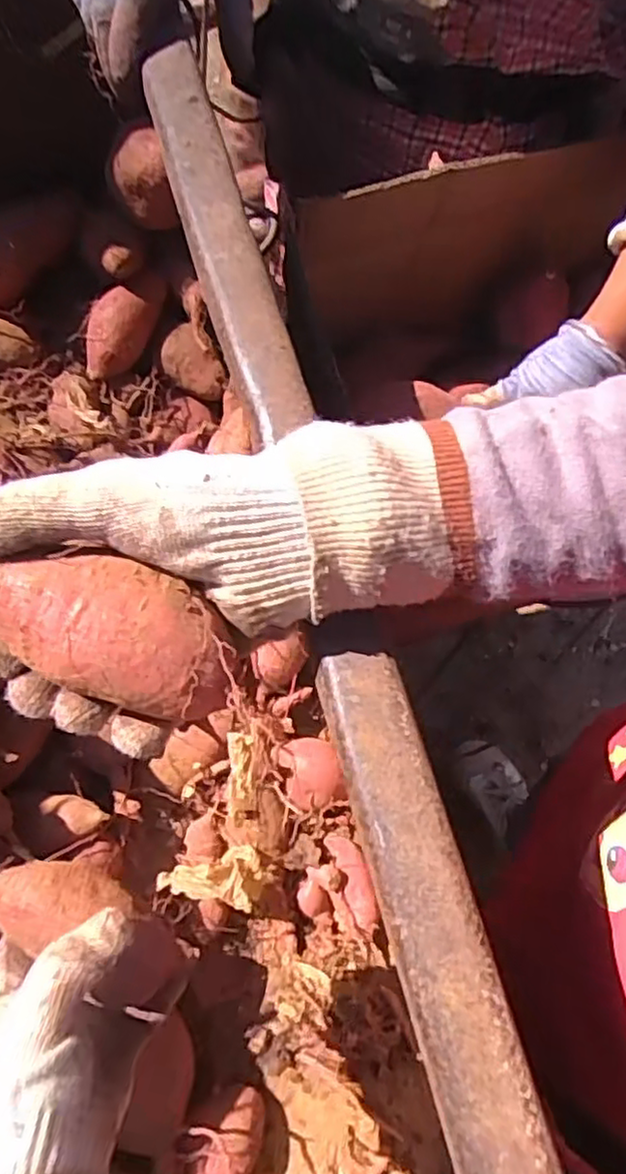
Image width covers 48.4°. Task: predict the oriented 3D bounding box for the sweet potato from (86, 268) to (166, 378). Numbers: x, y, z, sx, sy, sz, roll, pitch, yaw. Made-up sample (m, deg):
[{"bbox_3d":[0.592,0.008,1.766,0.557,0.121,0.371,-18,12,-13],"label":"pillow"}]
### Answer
[{"bbox_3d":[-0.174,-0.238,0.639,0.053,0.050,0.103,23,91,-11],"label":"sweet potato"}]

